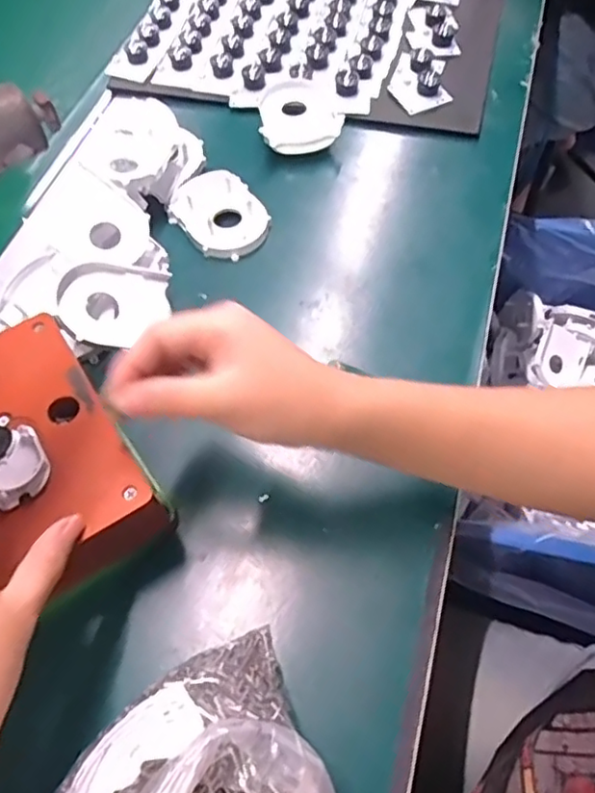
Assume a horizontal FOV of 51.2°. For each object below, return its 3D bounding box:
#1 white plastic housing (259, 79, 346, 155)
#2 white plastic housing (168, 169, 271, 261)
[{"bbox_3d":[0.003,-0.251,0.559,0.070,0.018,0.083,-2,59,1],"label":"white plastic housing"},{"bbox_3d":[-0.061,-0.149,0.508,0.064,0.020,0.079,-37,64,-18],"label":"white plastic housing"}]

